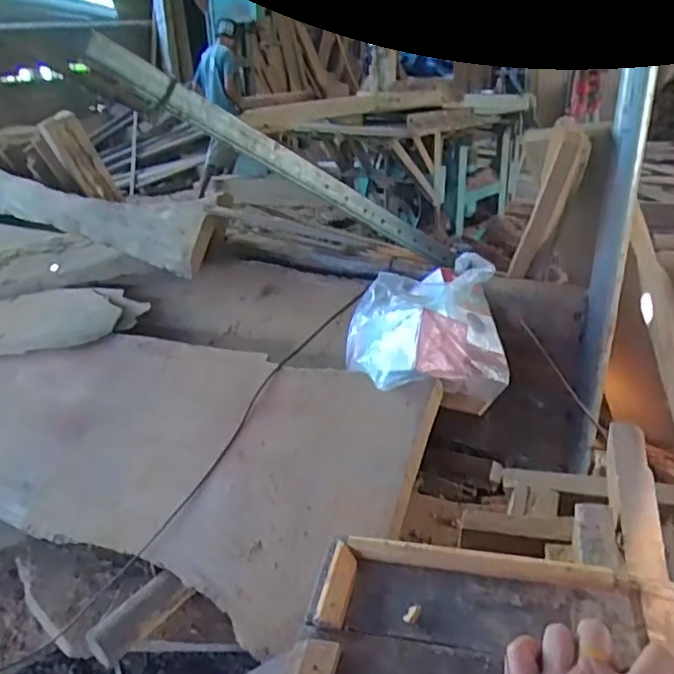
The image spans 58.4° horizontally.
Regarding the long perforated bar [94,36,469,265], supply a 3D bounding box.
[{"bbox_3d":[-0.050,-0.317,1.206,0.886,0.050,0.027,21,6,-40],"label":"long perforated bar"}]

